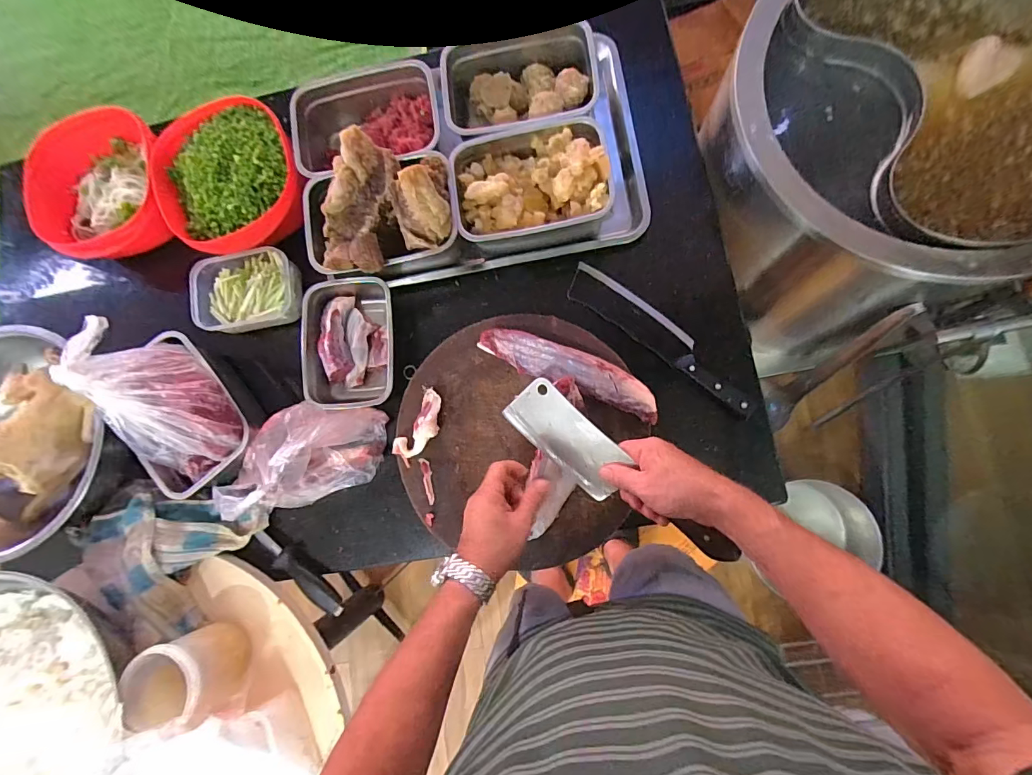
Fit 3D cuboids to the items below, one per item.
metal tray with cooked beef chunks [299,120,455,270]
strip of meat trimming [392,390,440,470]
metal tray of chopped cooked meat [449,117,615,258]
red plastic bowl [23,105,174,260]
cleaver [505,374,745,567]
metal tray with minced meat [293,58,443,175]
[{"bbox_3d":[-0.186,-0.232,0.583,0.204,0.103,0.165,-8,82,6],"label":"metal tray with cooked beef chunks"},{"bbox_3d":[-0.127,0.055,0.592,0.045,0.026,0.100,32,88,9],"label":"strip of meat trimming"},{"bbox_3d":[0.020,-0.272,0.601,0.199,0.075,0.147,-9,82,5],"label":"metal tray of chopped cooked meat"},{"bbox_3d":[-0.635,-0.321,0.687,0.221,0.067,0.216,-1,83,7],"label":"red plastic bowl"},{"bbox_3d":[0.114,0.086,0.505,0.290,0.021,0.095,30,118,24],"label":"cleaver"},{"bbox_3d":[-0.211,-0.373,0.644,0.210,0.075,0.138,-1,83,6],"label":"metal tray with minced meat"}]

